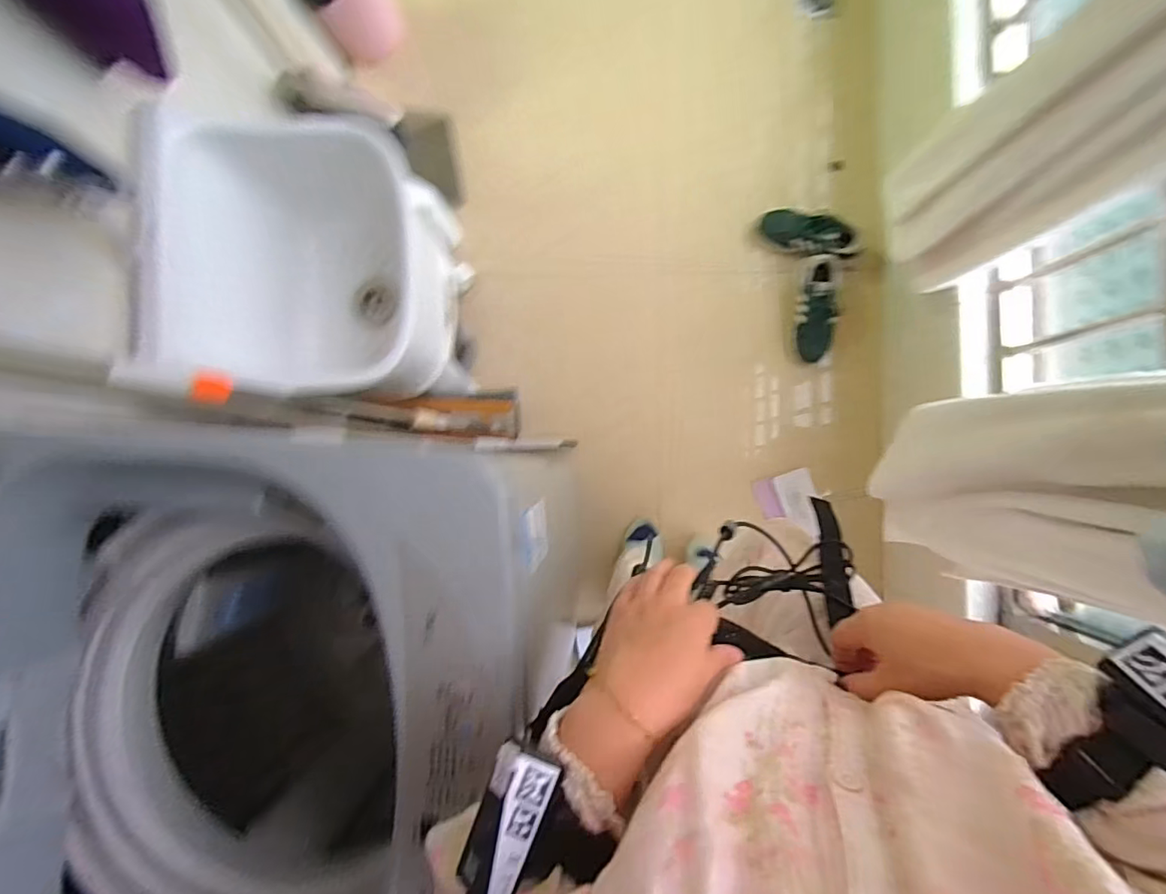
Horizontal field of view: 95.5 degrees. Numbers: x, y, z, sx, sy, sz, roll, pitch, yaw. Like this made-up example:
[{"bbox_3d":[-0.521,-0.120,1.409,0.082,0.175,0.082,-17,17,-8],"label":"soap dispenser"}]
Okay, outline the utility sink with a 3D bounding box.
[{"bbox_3d":[-0.429,-0.280,0.890,0.320,0.394,0.376,6,87,1],"label":"utility sink"}]

